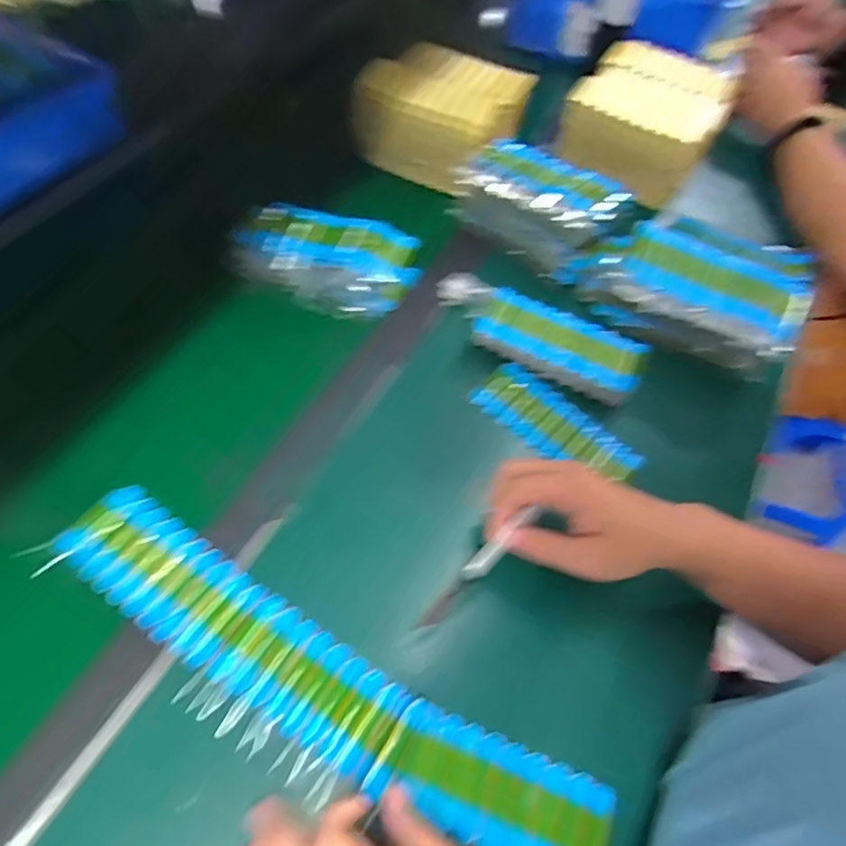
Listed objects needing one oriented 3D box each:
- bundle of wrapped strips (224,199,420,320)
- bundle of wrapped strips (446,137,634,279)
[{"bbox_3d":[-0.105,-0.172,0.611,0.186,0.046,0.100,17,59,7],"label":"bundle of wrapped strips"},{"bbox_3d":[0.126,-0.247,0.643,0.168,0.072,0.089,38,63,19],"label":"bundle of wrapped strips"}]

